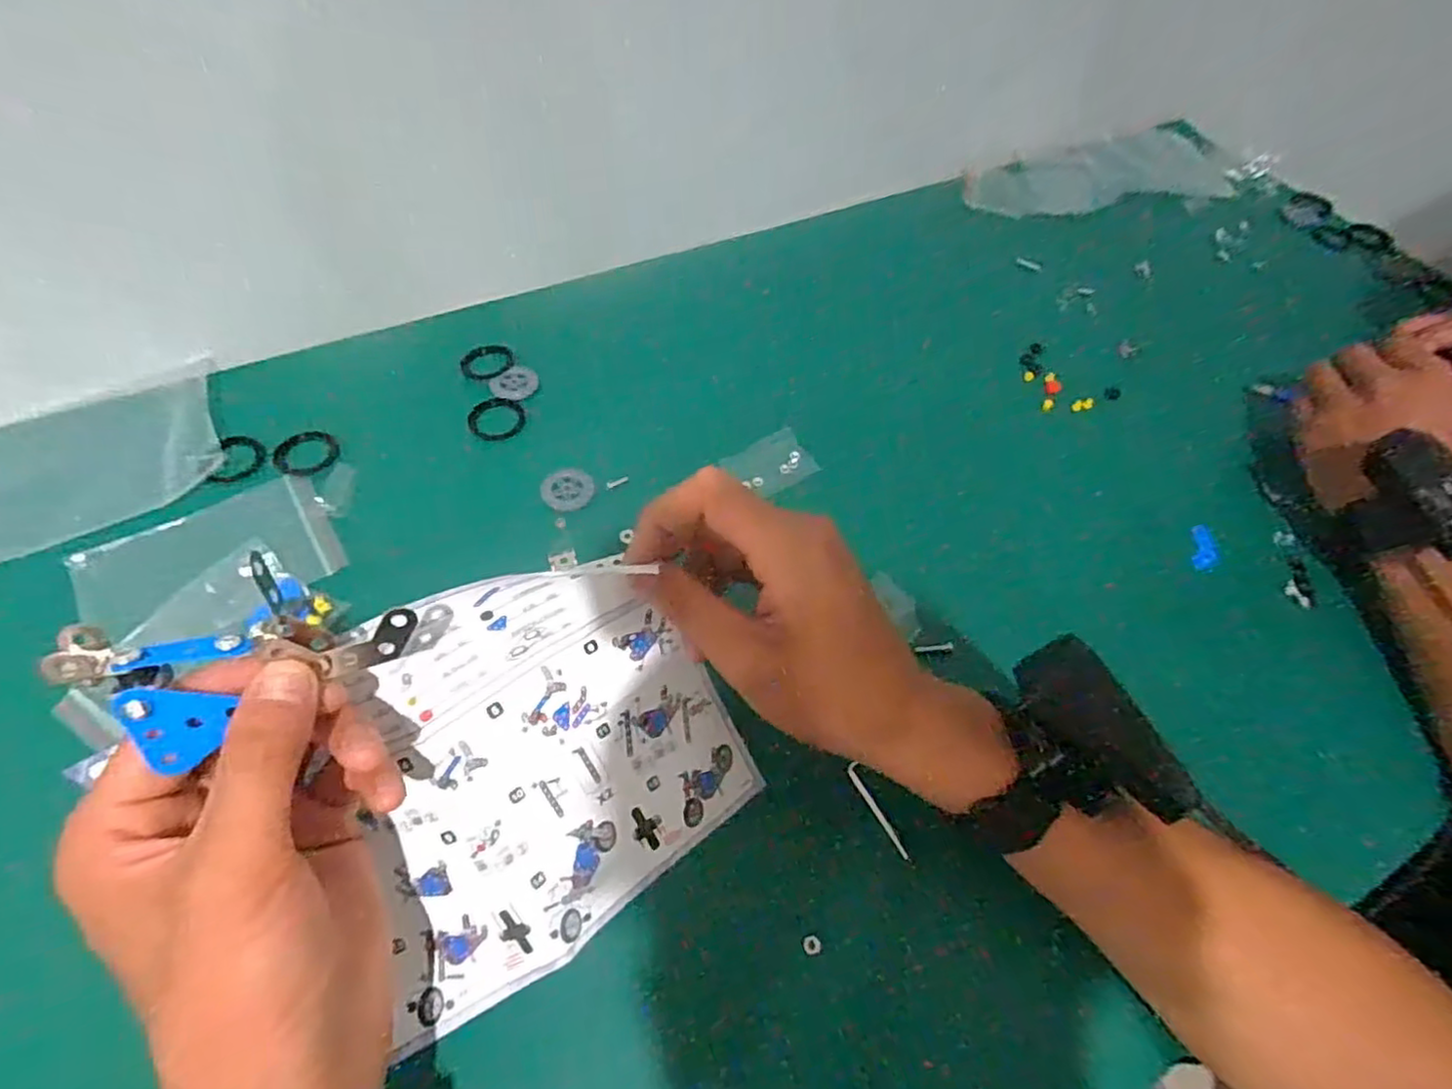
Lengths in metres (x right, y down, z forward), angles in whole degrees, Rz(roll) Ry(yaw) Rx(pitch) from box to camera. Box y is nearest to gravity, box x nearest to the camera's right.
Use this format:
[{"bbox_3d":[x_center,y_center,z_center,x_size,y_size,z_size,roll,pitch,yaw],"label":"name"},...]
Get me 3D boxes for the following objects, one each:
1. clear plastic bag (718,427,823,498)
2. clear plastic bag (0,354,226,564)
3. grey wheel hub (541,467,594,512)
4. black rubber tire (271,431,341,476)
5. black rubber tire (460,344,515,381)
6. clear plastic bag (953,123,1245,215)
[{"bbox_3d":[0.031,-0.054,0.449,0.055,0.011,0.037,-28,84,-6],"label":"clear plastic bag"},{"bbox_3d":[-0.414,-0.056,0.419,0.168,0.007,0.122,-30,63,-22],"label":"clear plastic bag"},{"bbox_3d":[-0.102,-0.036,0.429,0.032,0.004,0.033,2,56,-3],"label":"grey wheel hub"},{"bbox_3d":[-0.276,-0.060,0.437,0.039,0.004,0.038,2,56,-3],"label":"black rubber tire"},{"bbox_3d":[-0.176,-0.137,0.491,0.036,0.004,0.039,2,56,-3],"label":"black rubber tire"},{"bbox_3d":[0.366,-0.359,0.634,0.262,0.028,0.120,-10,57,-11],"label":"clear plastic bag"}]

